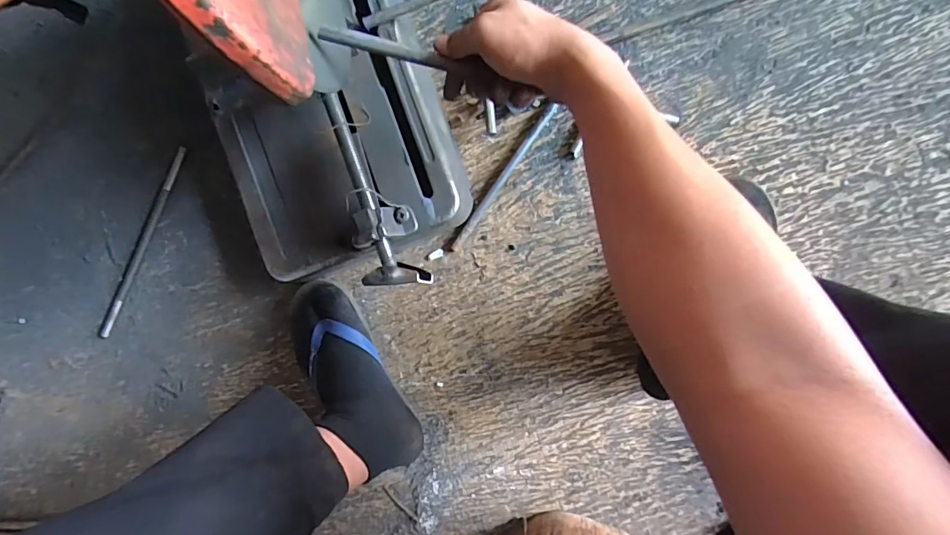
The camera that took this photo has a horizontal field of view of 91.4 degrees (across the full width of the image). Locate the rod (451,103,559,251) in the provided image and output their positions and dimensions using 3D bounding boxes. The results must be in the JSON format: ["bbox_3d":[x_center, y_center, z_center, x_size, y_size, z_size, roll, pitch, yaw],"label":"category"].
[{"bbox_3d":[0.034,-0.109,0.575,0.013,0.010,0.209,36,99,4],"label":"rod"}]

